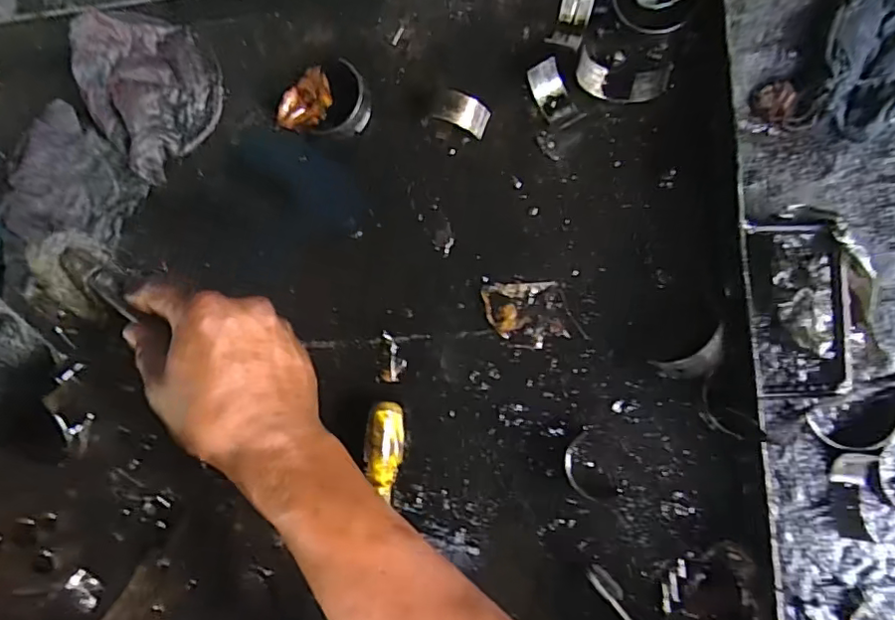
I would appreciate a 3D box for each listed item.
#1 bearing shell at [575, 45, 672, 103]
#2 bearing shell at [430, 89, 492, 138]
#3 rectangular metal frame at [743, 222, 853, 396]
[{"bbox_3d":[0.141,-0.188,0.473,0.072,0.023,0.031,16,89,11],"label":"bearing shell"},{"bbox_3d":[0.009,-0.174,0.501,0.055,0.021,0.028,26,91,11],"label":"bearing shell"},{"bbox_3d":[0.256,-0.002,0.423,0.075,0.024,0.128,-3,89,9],"label":"rectangular metal frame"}]

